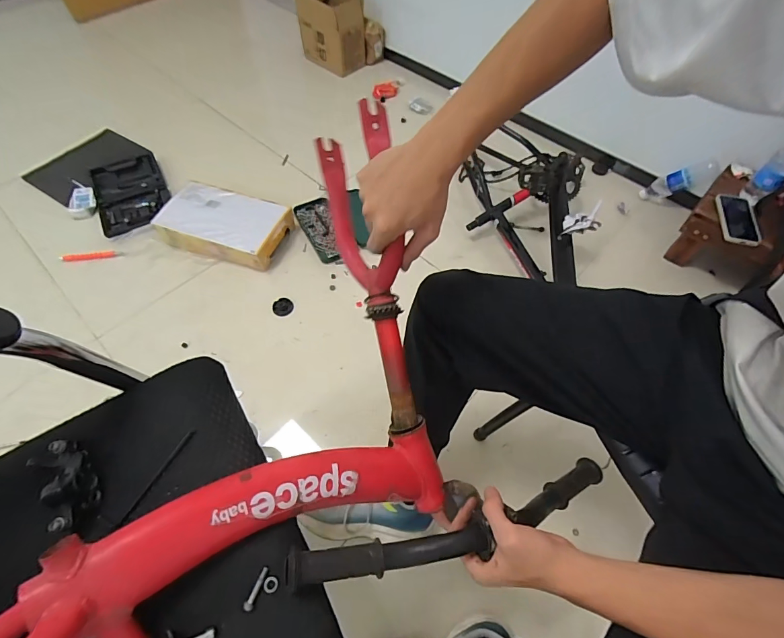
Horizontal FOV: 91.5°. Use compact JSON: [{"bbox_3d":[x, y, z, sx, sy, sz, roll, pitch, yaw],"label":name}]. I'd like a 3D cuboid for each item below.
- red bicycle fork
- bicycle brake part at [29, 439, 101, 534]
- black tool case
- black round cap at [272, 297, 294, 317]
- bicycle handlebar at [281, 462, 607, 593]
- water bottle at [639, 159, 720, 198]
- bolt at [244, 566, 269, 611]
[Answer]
[{"bbox_3d":[-0.010,-0.054,0.455,0.079,0.100,0.376,-13,92,-8],"label":"red bicycle fork"},{"bbox_3d":[-0.316,0.156,0.369,0.039,0.043,0.084,-31,64,-19],"label":"bicycle brake part"},{"bbox_3d":[-0.838,-0.402,1.229,0.212,0.034,0.343,-27,63,-17],"label":"black tool case"},{"bbox_3d":[-0.300,-0.033,1.053,0.056,0.009,0.054,1,58,-1],"label":"black round cap"},{"bbox_3d":[0.094,0.212,0.418,0.405,0.063,0.062,-3,57,-28],"label":"bicycle handlebar"},{"bbox_3d":[0.924,-0.455,1.242,0.212,0.069,0.069,-18,48,41],"label":"water bottle"},{"bbox_3d":[-0.121,0.242,0.343,0.008,0.007,0.033,19,61,11],"label":"bolt"}]

